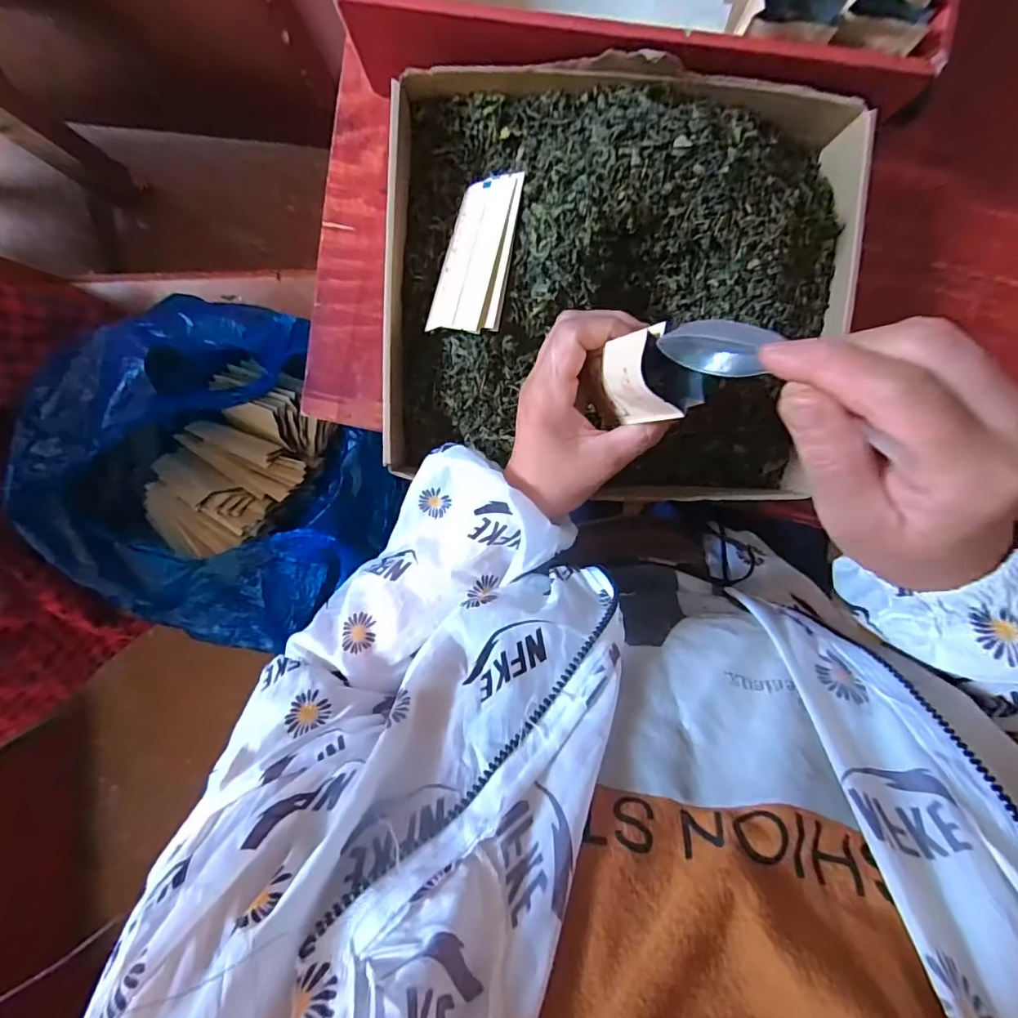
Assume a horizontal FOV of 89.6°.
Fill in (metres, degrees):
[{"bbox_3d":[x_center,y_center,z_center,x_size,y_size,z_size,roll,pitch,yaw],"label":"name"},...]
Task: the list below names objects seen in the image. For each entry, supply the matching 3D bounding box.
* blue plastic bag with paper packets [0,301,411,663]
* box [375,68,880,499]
[{"bbox_3d":[-0.278,-0.019,0.494,0.274,0.153,0.285,-26,95,5],"label":"blue plastic bag with paper packets"},{"bbox_3d":[0.077,-0.155,0.380,0.320,0.100,0.282,3,97,2],"label":"box"}]

